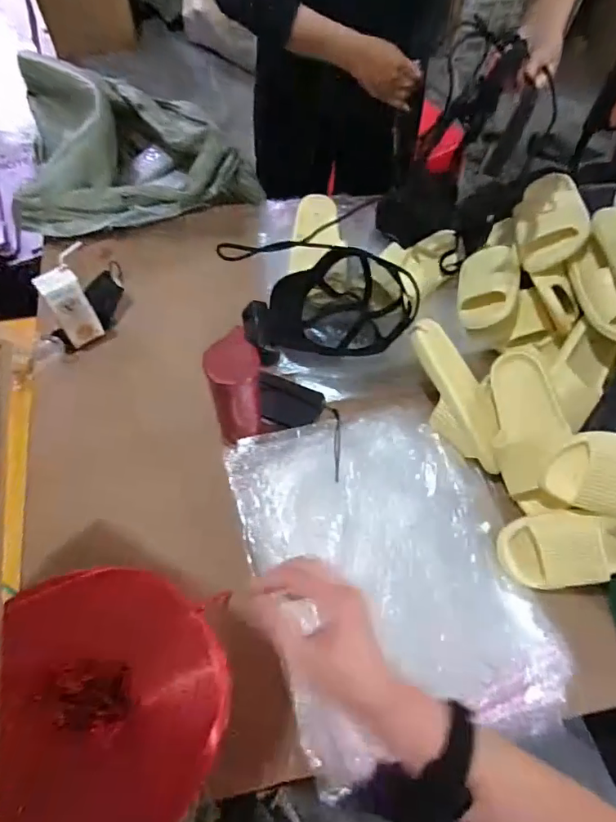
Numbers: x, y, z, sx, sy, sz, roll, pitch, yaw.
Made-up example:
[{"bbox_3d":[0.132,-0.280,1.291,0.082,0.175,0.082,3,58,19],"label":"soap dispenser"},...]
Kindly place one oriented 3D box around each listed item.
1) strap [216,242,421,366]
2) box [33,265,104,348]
[{"bbox_3d":[0.028,-0.190,0.849,0.306,0.099,0.206,-4,64,-5],"label":"strap"},{"bbox_3d":[-0.378,-0.167,0.792,0.056,0.112,0.054,-30,69,-16],"label":"box"}]

